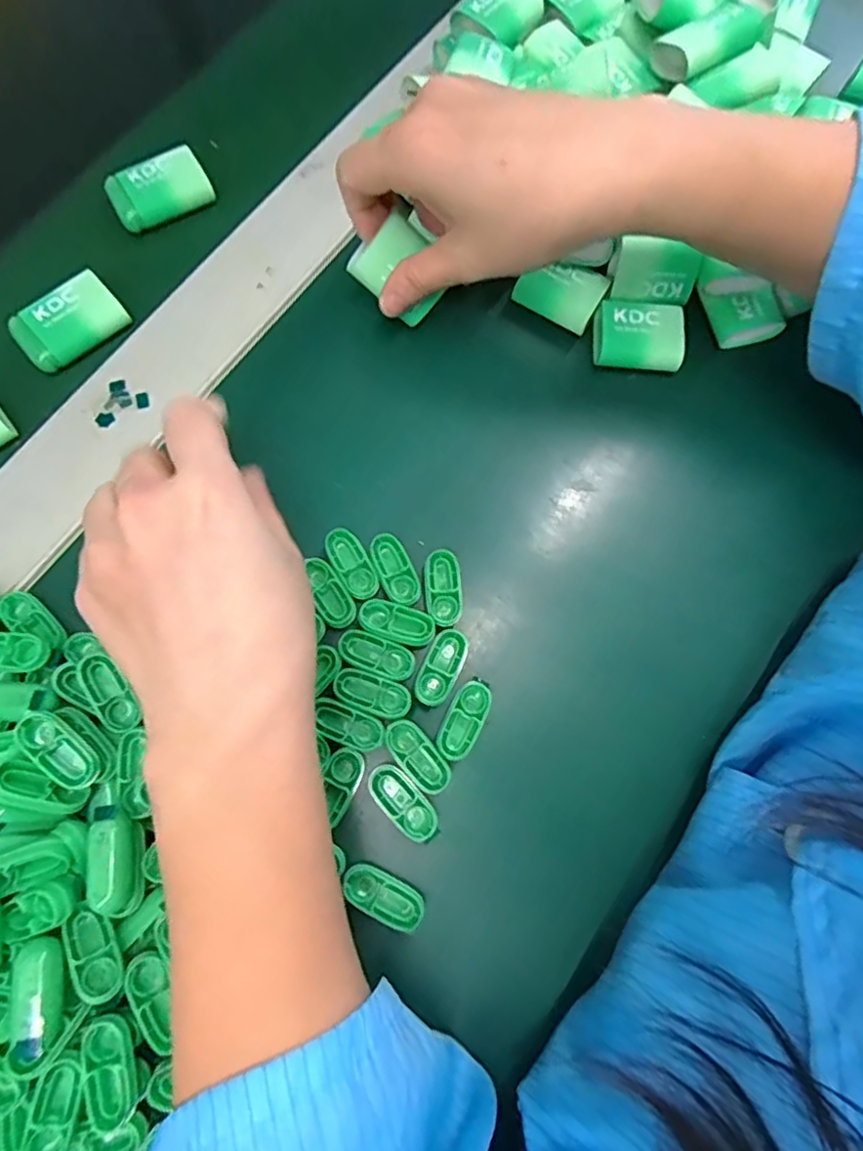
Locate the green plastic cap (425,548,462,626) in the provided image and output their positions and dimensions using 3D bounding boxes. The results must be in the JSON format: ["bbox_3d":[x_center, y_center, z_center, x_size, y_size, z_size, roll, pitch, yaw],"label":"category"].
[{"bbox_3d":[0.005,0.005,0.276,0.015,0.004,0.033,-3,75,-3],"label":"green plastic cap"}]

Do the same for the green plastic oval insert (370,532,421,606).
[{"bbox_3d":[-0.017,-0.002,0.282,0.015,0.010,0.034,-23,77,-8],"label":"green plastic oval insert"}]

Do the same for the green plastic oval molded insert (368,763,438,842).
[{"bbox_3d":[-0.012,0.094,0.256,0.015,0.008,0.034,-42,80,-11],"label":"green plastic oval molded insert"}]

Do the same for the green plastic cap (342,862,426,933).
[{"bbox_3d":[-0.019,0.128,0.245,0.034,0.007,0.015,27,76,5],"label":"green plastic cap"}]

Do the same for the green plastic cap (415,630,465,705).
[{"bbox_3d":[0.004,0.039,0.267,0.016,0.004,0.034,23,76,4],"label":"green plastic cap"}]

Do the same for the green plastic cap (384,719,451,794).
[{"bbox_3d":[-0.006,0.076,0.261,0.016,0.004,0.033,-40,80,-11],"label":"green plastic cap"}]

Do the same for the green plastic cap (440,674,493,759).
[{"bbox_3d":[0.015,0.061,0.264,0.016,0.004,0.035,24,76,4],"label":"green plastic cap"}]

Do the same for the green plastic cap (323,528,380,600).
[{"bbox_3d":[-0.036,-0.006,0.276,0.016,0.004,0.035,-31,78,-9],"label":"green plastic cap"}]

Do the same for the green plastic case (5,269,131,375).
[{"bbox_3d":[-0.181,-0.127,0.305,0.051,0.010,0.033,-39,80,-11],"label":"green plastic case"}]

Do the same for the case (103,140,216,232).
[{"bbox_3d":[-0.146,-0.208,0.329,0.051,0.010,0.034,-27,78,-9],"label":"case"}]

